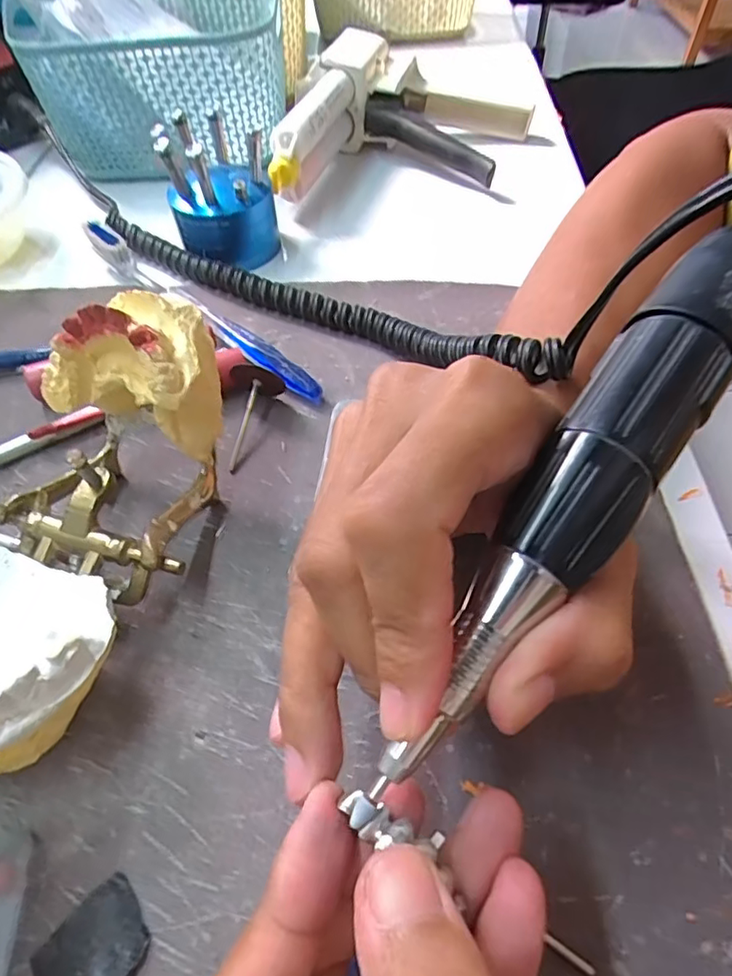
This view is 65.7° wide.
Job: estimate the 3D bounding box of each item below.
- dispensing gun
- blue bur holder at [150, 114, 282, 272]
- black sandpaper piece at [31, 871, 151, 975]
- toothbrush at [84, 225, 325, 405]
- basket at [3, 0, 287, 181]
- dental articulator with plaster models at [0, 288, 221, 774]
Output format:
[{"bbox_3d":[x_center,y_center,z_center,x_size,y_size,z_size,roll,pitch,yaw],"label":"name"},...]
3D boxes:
[{"bbox_3d":[0.029,-0.248,0.384,0.152,0.055,0.187,11,55,10],"label":"dispensing gun"},{"bbox_3d":[-0.083,-0.171,0.323,0.055,0.064,0.057,-10,54,-5],"label":"blue bur holder"},{"bbox_3d":[-0.069,0.123,0.146,0.028,0.006,0.030,-38,61,-22],"label":"black sandpaper piece"},{"bbox_3d":[-0.090,-0.095,0.294,0.182,0.024,0.012,36,63,25],"label":"toothbrush"},{"bbox_3d":[-0.139,-0.289,0.404,0.157,0.082,0.122,-5,54,-1],"label":"basket"},{"bbox_3d":[-0.099,0.011,0.185,0.068,0.077,0.147,10,55,9],"label":"dental articulator with plaster models"}]

